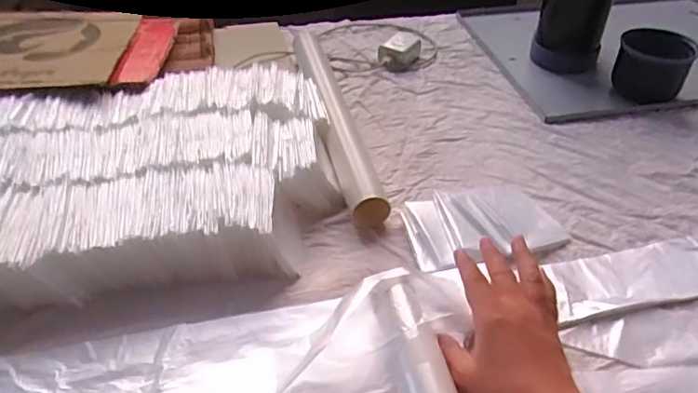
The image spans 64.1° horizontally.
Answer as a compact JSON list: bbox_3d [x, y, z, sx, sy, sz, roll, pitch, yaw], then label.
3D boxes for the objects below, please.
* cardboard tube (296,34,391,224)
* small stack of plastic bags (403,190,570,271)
[{"bbox_3d":[-0.019,-0.100,0.670,0.042,0.037,0.371,-8,41,-10],"label":"cardboard tube"},{"bbox_3d":[0.130,0.027,0.536,0.148,0.020,0.084,-9,41,-11],"label":"small stack of plastic bags"}]

